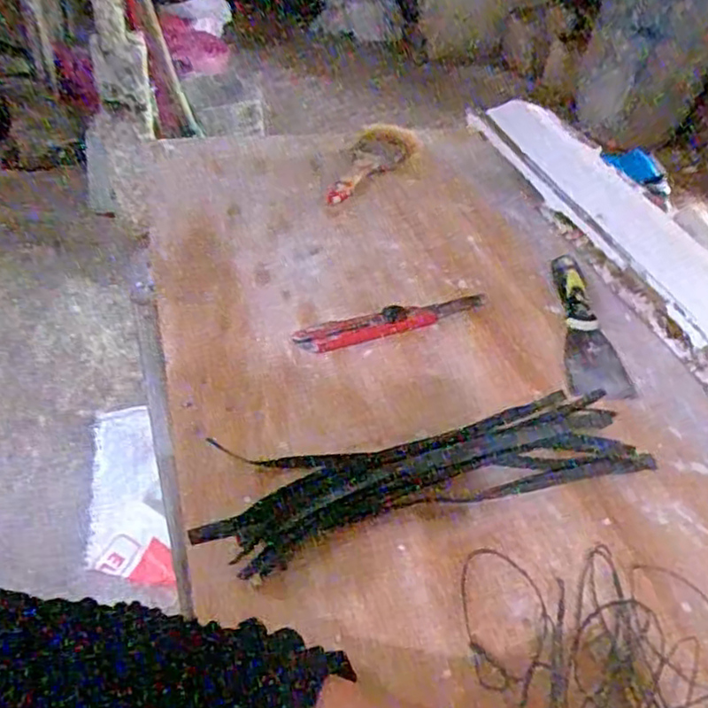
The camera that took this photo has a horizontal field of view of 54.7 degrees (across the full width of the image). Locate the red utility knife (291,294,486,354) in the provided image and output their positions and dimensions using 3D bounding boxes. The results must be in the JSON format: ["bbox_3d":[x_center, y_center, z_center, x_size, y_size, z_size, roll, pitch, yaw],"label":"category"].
[{"bbox_3d":[0.040,-0.031,0.646,0.198,0.009,0.037,-13,45,-20],"label":"red utility knife"}]

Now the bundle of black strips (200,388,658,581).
[{"bbox_3d":[0.058,0.086,0.510,0.334,0.019,0.089,-10,44,-17],"label":"bundle of black strips"}]

